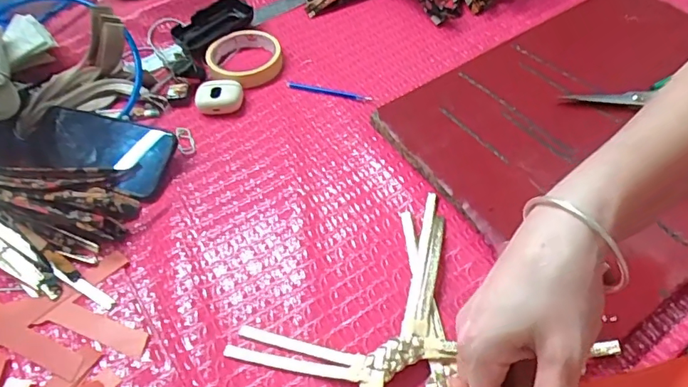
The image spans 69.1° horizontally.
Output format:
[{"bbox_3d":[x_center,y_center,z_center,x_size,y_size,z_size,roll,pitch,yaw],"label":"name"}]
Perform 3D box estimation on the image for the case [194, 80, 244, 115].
[{"bbox_3d":[-0.143,-0.111,0.572,0.054,0.029,0.037,-20,53,-10],"label":"case"}]

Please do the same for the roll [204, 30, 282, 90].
[{"bbox_3d":[-0.119,-0.165,0.614,0.087,0.024,0.086,-3,52,4],"label":"roll"}]

